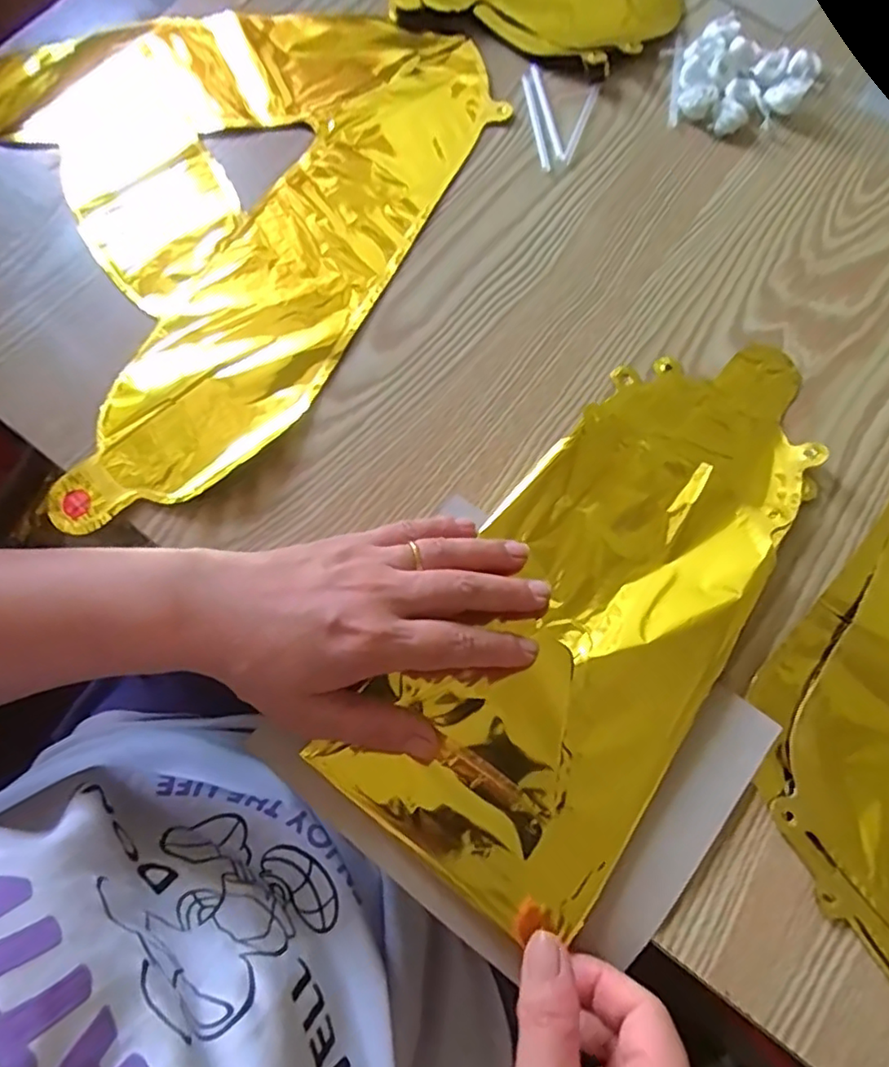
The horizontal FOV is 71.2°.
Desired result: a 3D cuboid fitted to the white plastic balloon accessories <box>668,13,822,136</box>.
[{"bbox_3d":[0.206,-0.314,0.429,0.092,0.013,0.095,11,71,4],"label":"white plastic balloon accessories"}]

